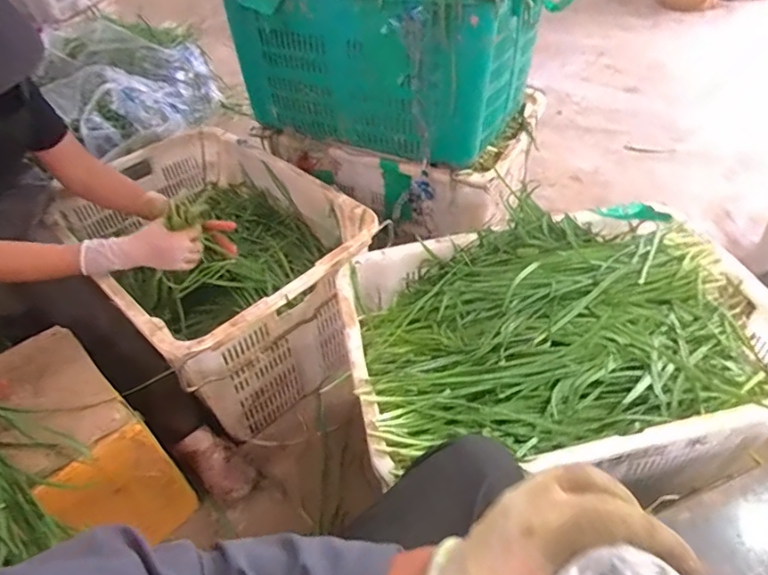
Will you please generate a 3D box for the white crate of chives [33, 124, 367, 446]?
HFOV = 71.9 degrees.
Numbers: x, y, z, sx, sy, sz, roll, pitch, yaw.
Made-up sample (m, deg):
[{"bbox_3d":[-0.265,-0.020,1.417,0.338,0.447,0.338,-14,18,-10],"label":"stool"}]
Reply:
[{"bbox_3d":[-0.345,-0.026,1.194,0.480,0.336,0.800,-36,51,-28],"label":"white crate of chives"}]

